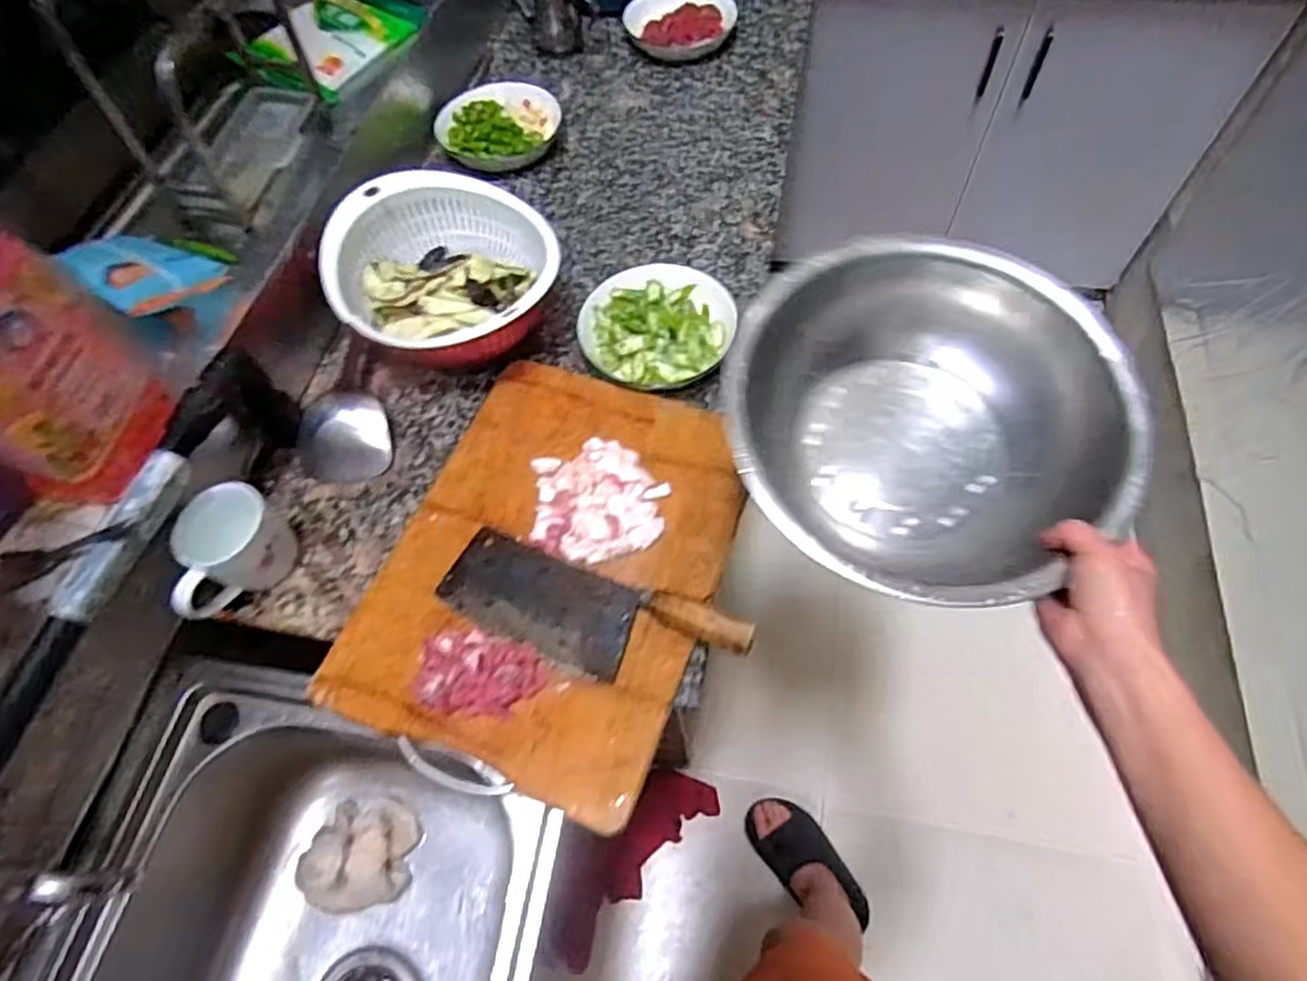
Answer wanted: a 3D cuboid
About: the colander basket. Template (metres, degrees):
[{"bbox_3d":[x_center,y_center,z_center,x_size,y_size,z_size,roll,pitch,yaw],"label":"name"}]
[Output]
[{"bbox_3d":[-0.228,-0.236,0.772,0.242,0.103,0.253,-13,60,-4],"label":"colander basket"}]

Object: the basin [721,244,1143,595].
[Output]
[{"bbox_3d":[0.192,-0.043,0.509,0.266,0.115,0.252,-2,60,3],"label":"basin"}]

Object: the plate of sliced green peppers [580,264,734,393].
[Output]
[{"bbox_3d":[0.005,-0.193,0.766,0.166,0.047,0.171,-2,60,3],"label":"plate of sliced green peppers"}]

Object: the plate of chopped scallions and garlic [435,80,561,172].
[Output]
[{"bbox_3d":[-0.217,-0.514,0.972,0.151,0.043,0.151,-2,60,3],"label":"plate of chopped scallions and garlic"}]

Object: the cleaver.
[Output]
[{"bbox_3d":[-0.059,0.108,0.596,0.275,0.031,0.085,19,63,14],"label":"cleaver"}]

